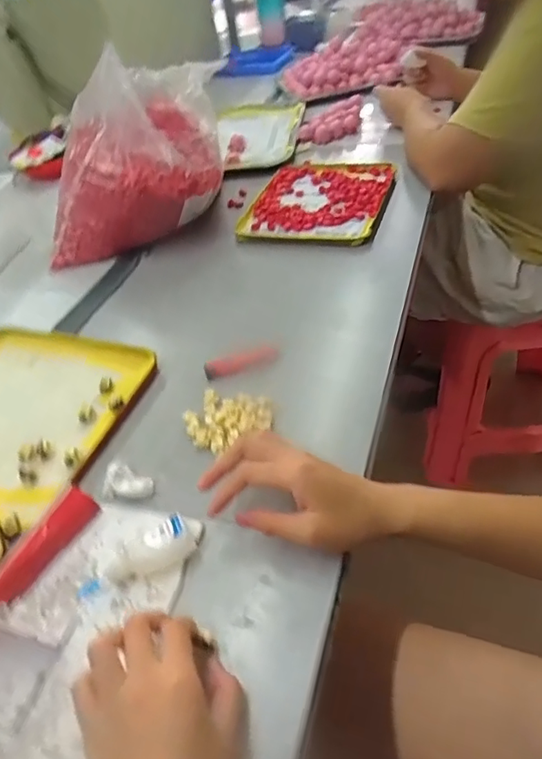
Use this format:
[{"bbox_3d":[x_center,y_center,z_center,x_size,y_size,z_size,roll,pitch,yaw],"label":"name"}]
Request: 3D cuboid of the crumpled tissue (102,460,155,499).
[{"bbox_3d":[-0.125,0.089,0.477,0.041,0.019,0.027,-5,43,7],"label":"crumpled tissue"}]

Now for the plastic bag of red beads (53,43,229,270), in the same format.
[{"bbox_3d":[-0.192,-0.303,0.744,0.235,0.229,0.143,-9,42,3],"label":"plastic bag of red beads"}]

